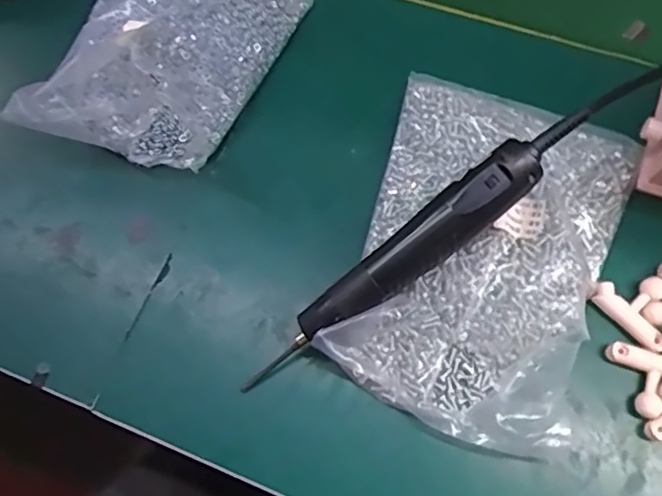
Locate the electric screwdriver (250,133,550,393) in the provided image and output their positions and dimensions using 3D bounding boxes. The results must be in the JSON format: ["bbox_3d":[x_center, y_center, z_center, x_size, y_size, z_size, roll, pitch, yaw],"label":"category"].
[{"bbox_3d":[0.038,0.017,0.426,0.252,0.033,0.035,-39,69,10],"label":"electric screwdriver"}]

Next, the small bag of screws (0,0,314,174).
[{"bbox_3d":[-0.146,-0.164,0.515,0.175,0.054,0.208,18,70,10],"label":"small bag of screws"}]

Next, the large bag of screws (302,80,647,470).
[{"bbox_3d":[0.116,-0.001,0.452,0.189,0.048,0.273,18,70,10],"label":"large bag of screws"}]

